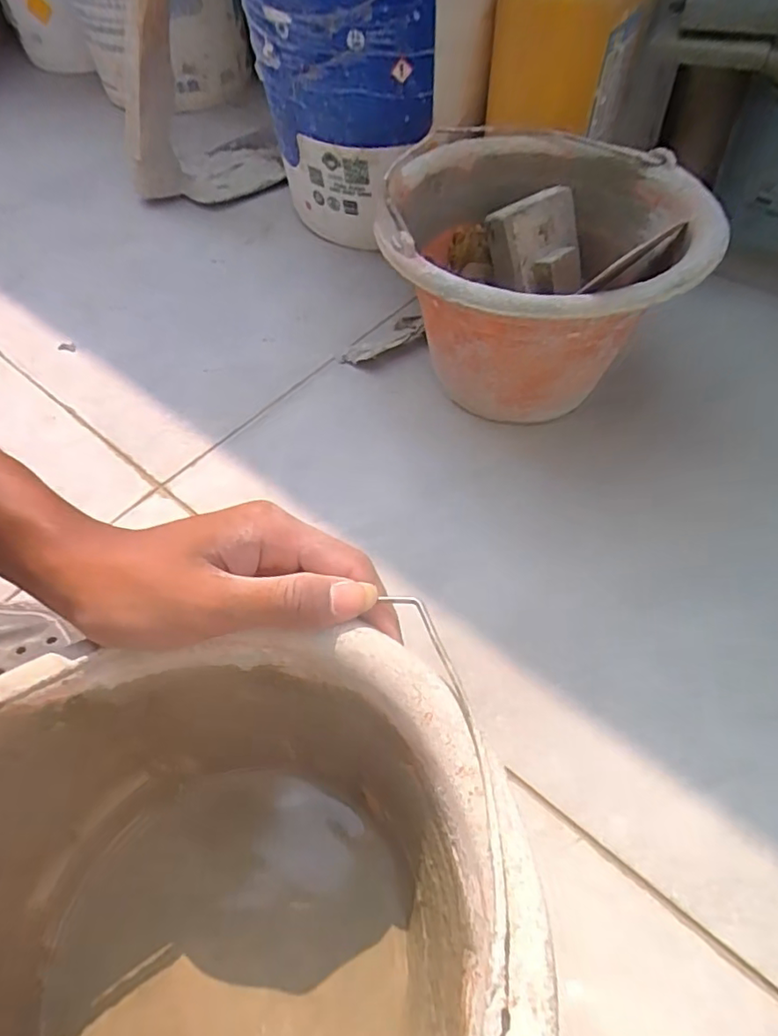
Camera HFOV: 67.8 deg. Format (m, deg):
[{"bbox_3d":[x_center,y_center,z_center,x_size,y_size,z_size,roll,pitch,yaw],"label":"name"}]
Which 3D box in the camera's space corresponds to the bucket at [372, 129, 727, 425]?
[{"bbox_3d":[0.121,-0.192,0.505,0.236,0.164,0.247,7,56,8],"label":"bucket"}]

